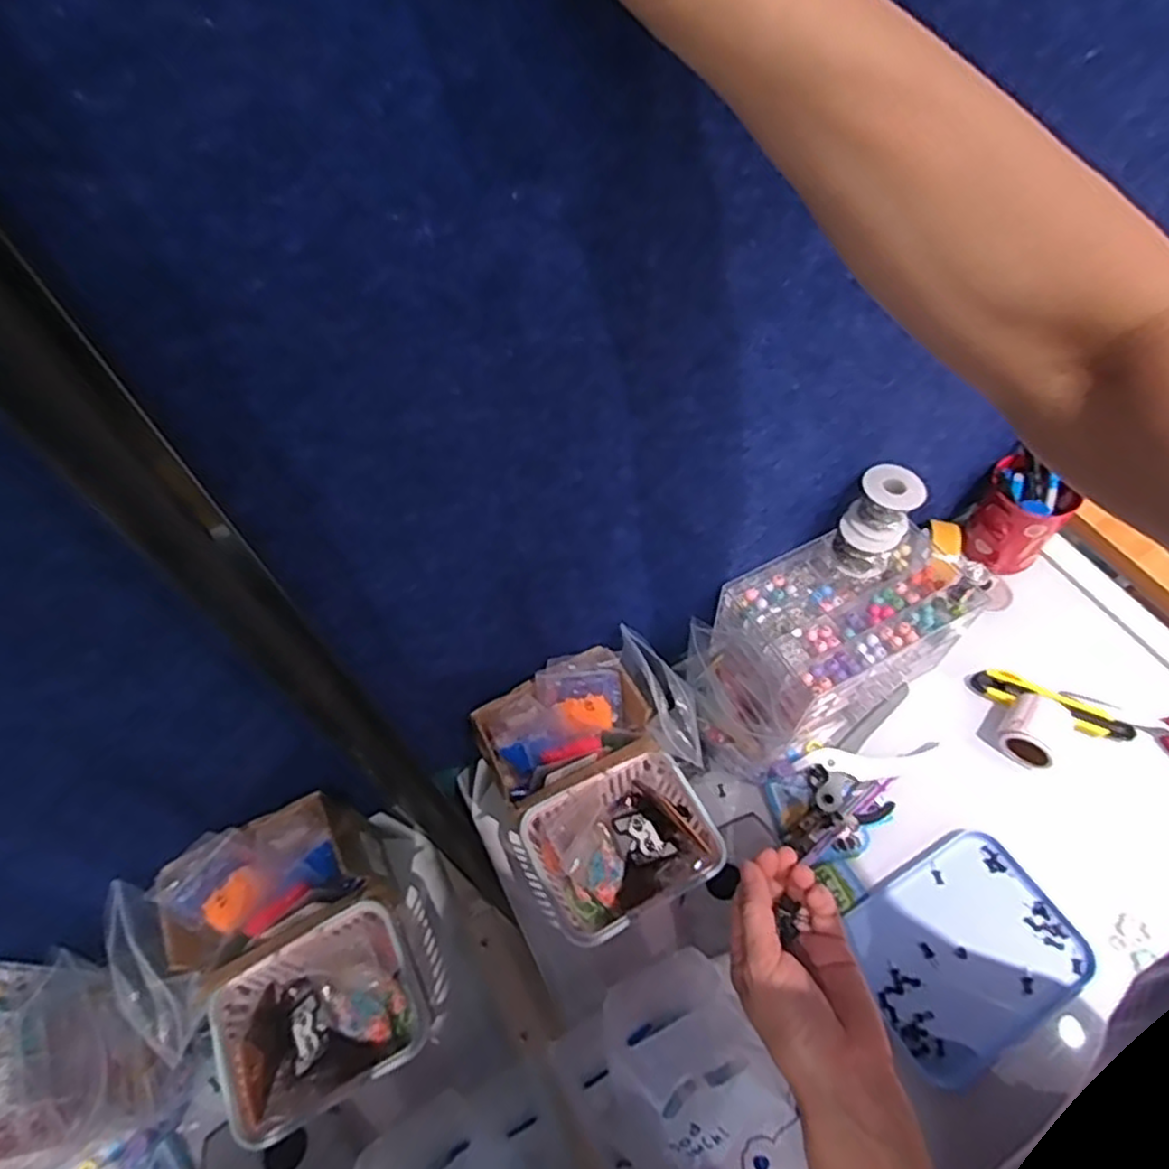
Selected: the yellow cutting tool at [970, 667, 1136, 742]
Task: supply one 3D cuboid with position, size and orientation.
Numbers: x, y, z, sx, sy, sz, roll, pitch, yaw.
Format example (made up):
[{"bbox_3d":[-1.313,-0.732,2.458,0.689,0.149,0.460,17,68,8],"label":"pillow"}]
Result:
[{"bbox_3d":[0.496,0.124,0.755,0.151,0.019,0.041,23,61,17],"label":"yellow cutting tool"}]

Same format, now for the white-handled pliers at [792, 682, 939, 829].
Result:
[{"bbox_3d":[0.294,0.179,0.722,0.161,0.041,0.084,-30,60,-16],"label":"white-handled pliers"}]

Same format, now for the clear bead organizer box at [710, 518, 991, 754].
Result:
[{"bbox_3d":[0.263,0.050,0.749,0.211,0.151,0.162,-29,60,-15],"label":"clear bead organizer box"}]

